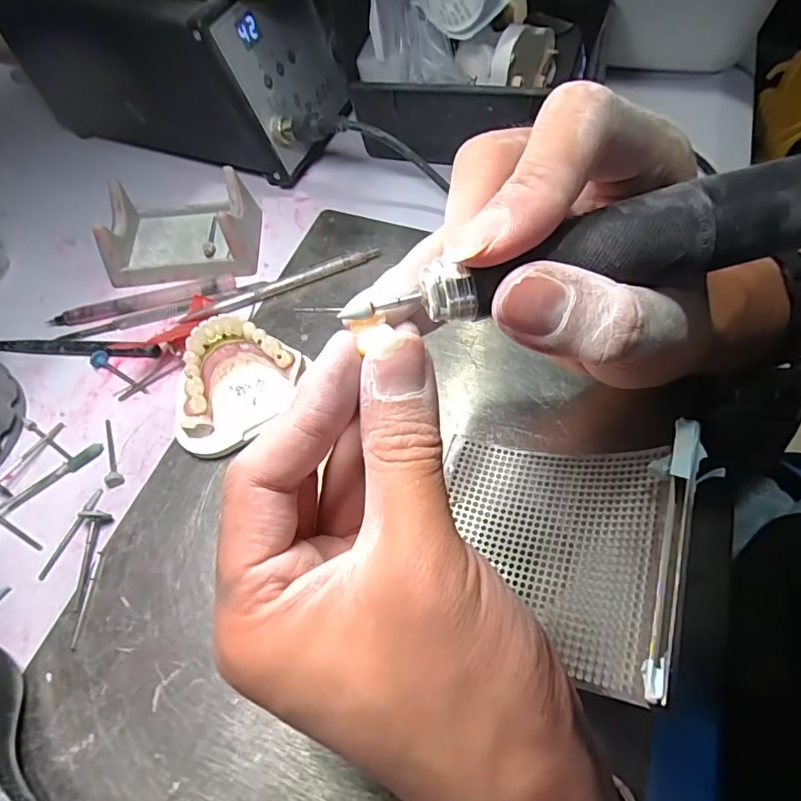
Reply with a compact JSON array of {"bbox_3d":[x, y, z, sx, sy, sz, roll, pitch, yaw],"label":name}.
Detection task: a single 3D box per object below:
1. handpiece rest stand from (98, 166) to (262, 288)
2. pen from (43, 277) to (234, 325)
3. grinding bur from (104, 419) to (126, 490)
[{"bbox_3d":[-0.148,-0.118,0.341,0.097,0.038,0.070,0,61,3],"label":"handpiece rest stand"},{"bbox_3d":[-0.170,-0.065,0.329,0.119,0.006,0.010,-15,61,-6],"label":"pen"},{"bbox_3d":[-0.162,0.028,0.279,0.007,0.007,0.044,-18,61,-8],"label":"grinding bur"}]

